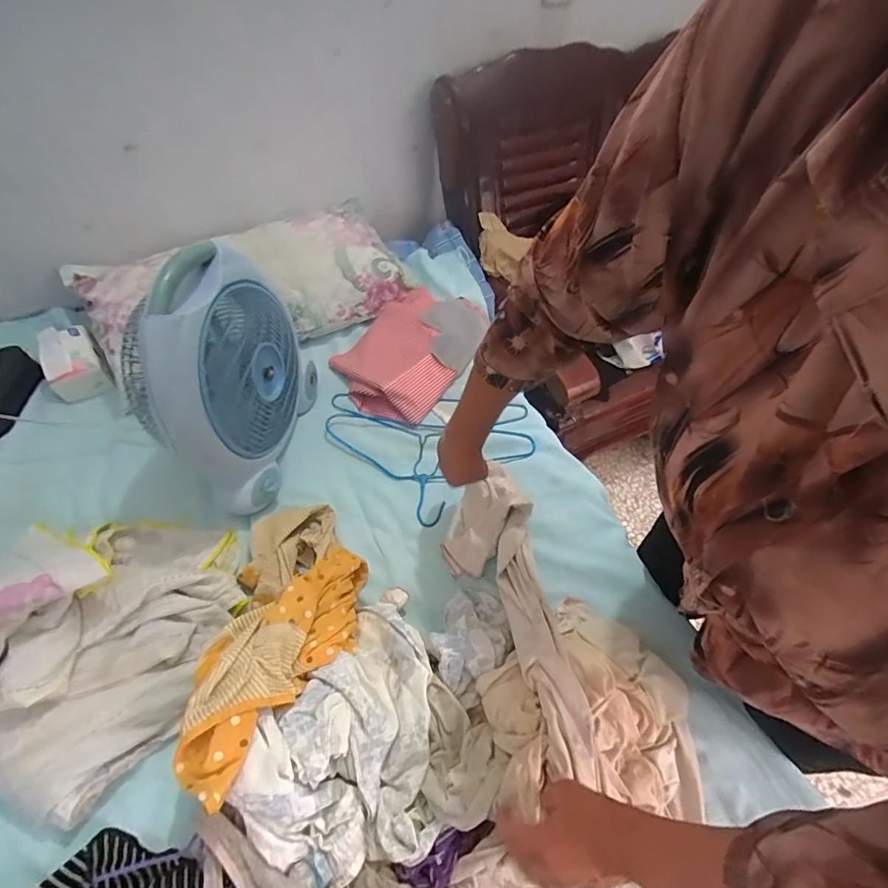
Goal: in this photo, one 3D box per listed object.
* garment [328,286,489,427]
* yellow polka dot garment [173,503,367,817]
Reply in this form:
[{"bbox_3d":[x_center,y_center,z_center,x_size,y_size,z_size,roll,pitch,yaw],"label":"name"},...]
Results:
[{"bbox_3d":[-0.073,-0.214,0.990,0.248,0.067,0.365,26,58,18],"label":"garment"},{"bbox_3d":[-0.217,0.233,0.609,0.189,0.075,0.400,5,35,0],"label":"yellow polka dot garment"}]

